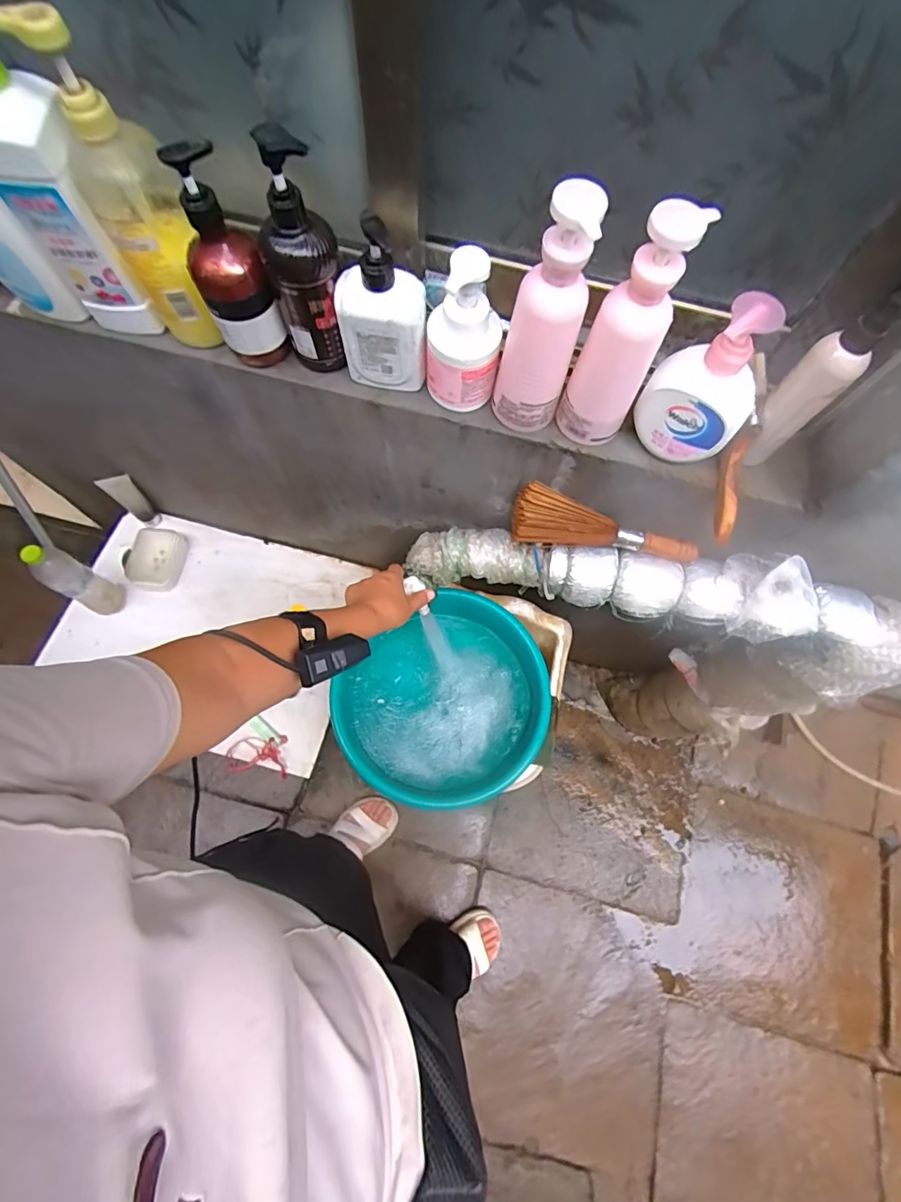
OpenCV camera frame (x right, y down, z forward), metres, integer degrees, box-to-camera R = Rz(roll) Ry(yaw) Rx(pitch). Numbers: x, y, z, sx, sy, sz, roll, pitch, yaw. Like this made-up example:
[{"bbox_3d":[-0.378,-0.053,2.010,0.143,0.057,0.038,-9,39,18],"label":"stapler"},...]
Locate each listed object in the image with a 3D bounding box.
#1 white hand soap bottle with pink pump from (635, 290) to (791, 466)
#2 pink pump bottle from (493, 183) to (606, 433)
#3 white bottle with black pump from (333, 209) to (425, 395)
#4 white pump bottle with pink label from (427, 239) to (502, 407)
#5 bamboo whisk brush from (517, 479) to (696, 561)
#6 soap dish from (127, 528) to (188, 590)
[{"bbox_3d":[0.252,-0.211,0.472,0.101,0.162,0.060,37,74,9],"label":"white hand soap bottle with pink pump"},{"bbox_3d":[0.087,-0.256,0.458,0.054,0.218,0.062,-41,78,-14],"label":"pink pump bottle"},{"bbox_3d":[-0.069,-0.290,0.495,0.090,0.159,0.050,8,72,0],"label":"white bottle with black pump"},{"bbox_3d":[0.014,-0.269,0.495,0.076,0.150,0.058,5,72,0],"label":"white pump bottle with pink label"},{"bbox_3d":[0.207,-0.093,0.635,0.250,0.064,0.065,10,72,1],"label":"bamboo whisk brush"},{"bbox_3d":[-0.630,-0.091,1.041,0.108,0.025,0.126,11,76,-19],"label":"soap dish"}]

